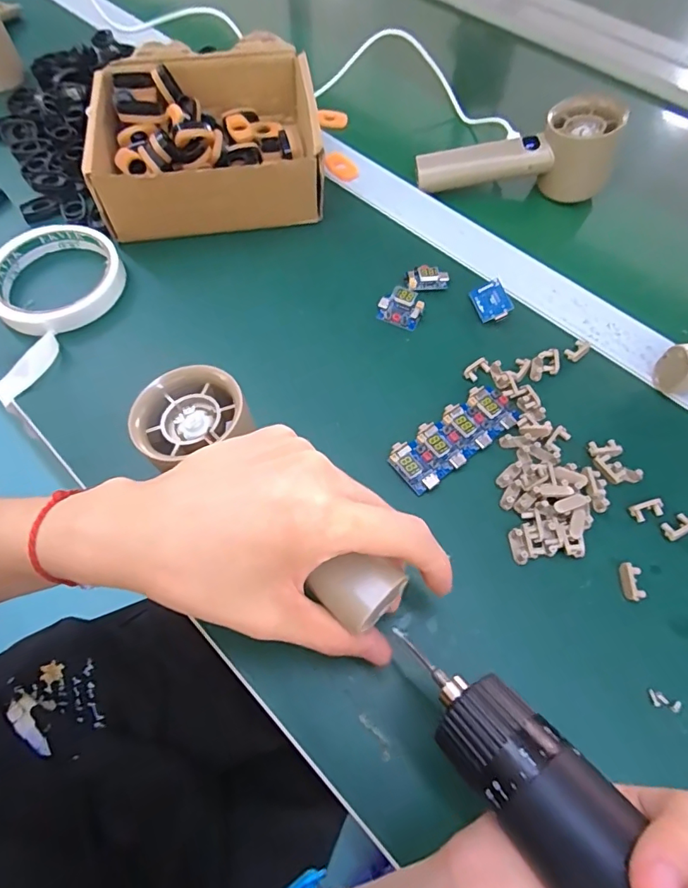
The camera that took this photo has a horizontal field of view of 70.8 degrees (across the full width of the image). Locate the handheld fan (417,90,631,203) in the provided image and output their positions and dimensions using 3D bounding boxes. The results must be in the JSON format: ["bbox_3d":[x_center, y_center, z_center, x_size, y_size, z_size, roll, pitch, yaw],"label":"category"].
[{"bbox_3d":[0.141,-0.234,0.404,0.154,0.055,0.053,-6,59,10],"label":"handheld fan"}]

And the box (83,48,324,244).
[{"bbox_3d":[-0.104,-0.243,0.390,0.174,0.059,0.152,-8,64,-4],"label":"box"}]

